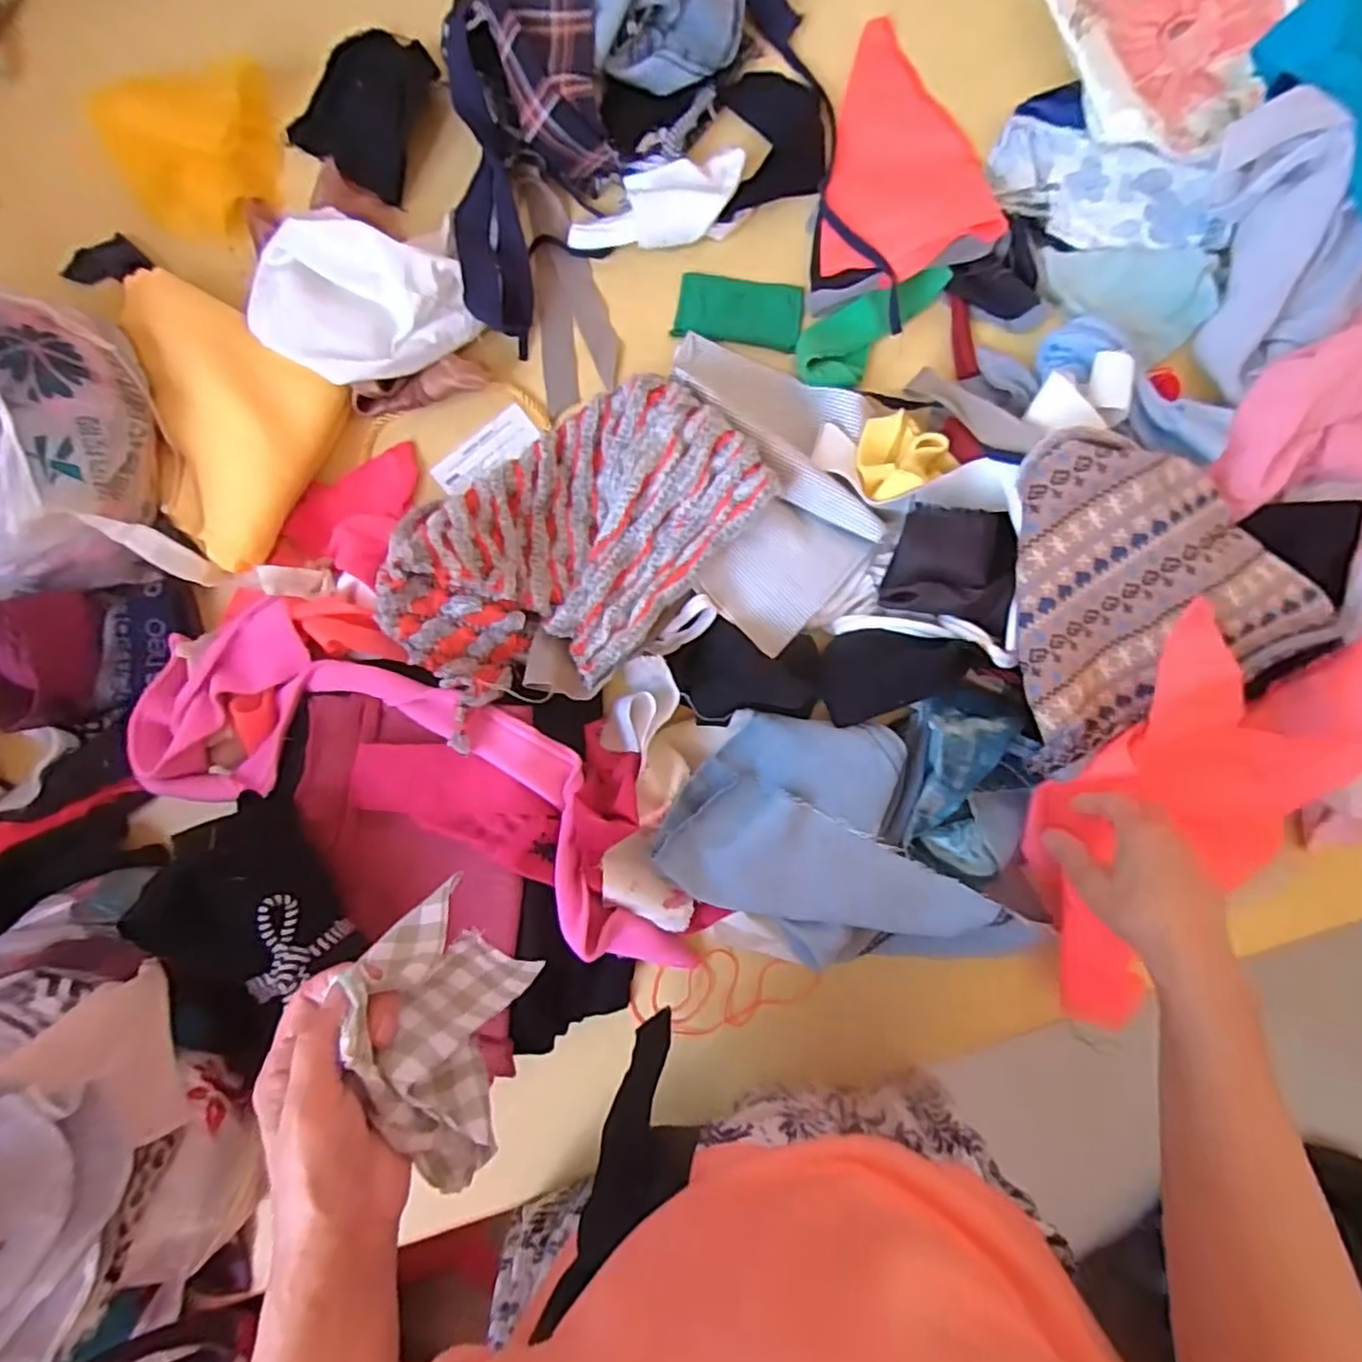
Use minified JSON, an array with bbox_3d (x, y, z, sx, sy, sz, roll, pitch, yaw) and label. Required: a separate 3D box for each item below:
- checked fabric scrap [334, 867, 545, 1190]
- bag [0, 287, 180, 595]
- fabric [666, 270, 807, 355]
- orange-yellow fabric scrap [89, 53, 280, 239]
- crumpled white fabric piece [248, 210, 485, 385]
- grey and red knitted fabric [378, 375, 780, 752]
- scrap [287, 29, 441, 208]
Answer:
[{"bbox_3d":[-0.120,0.186,0.364,0.053,0.115,0.133,-22,87,0],"label":"checked fabric scrap"},{"bbox_3d":[-0.502,-0.174,0.492,0.190,0.109,0.189,-31,87,0],"label":"bag"},{"bbox_3d":[0.048,-0.306,0.560,0.101,0.004,0.054,8,88,2],"label":"fabric"},{"bbox_3d":[-0.386,-0.430,0.551,0.138,0.059,0.098,-27,87,0],"label":"orange-yellow fabric scrap"},{"bbox_3d":[-0.256,-0.299,0.535,0.176,0.062,0.127,28,89,2],"label":"crumpled white fabric piece"},{"bbox_3d":[-0.076,-0.093,0.456,0.277,0.086,0.155,-44,87,-1],"label":"grey and red knitted fabric"},{"bbox_3d":[-0.258,-0.478,0.559,0.103,0.028,0.122,29,89,2],"label":"scrap"}]

